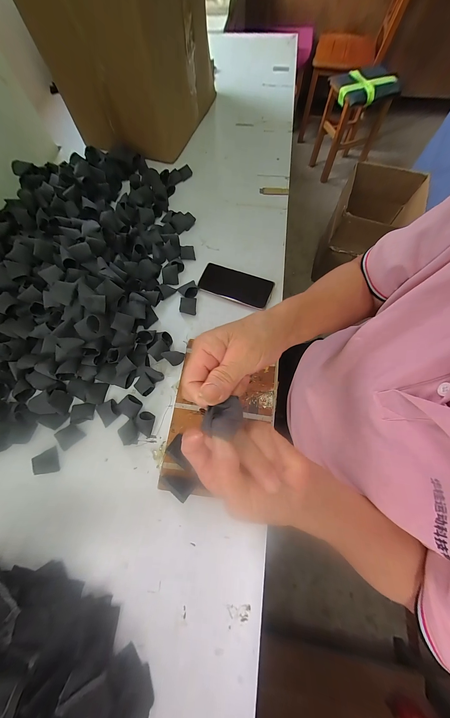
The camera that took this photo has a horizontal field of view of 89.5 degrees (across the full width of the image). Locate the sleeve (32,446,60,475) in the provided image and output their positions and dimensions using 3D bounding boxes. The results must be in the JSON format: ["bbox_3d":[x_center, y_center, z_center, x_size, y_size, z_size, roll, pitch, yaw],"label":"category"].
[{"bbox_3d":[-0.312,0.179,0.395,0.031,0.022,0.040,-15,72,-4],"label":"sleeve"}]

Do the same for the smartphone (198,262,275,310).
[{"bbox_3d":[0.023,-0.164,0.508,0.162,0.012,0.078,21,74,8],"label":"smartphone"}]

